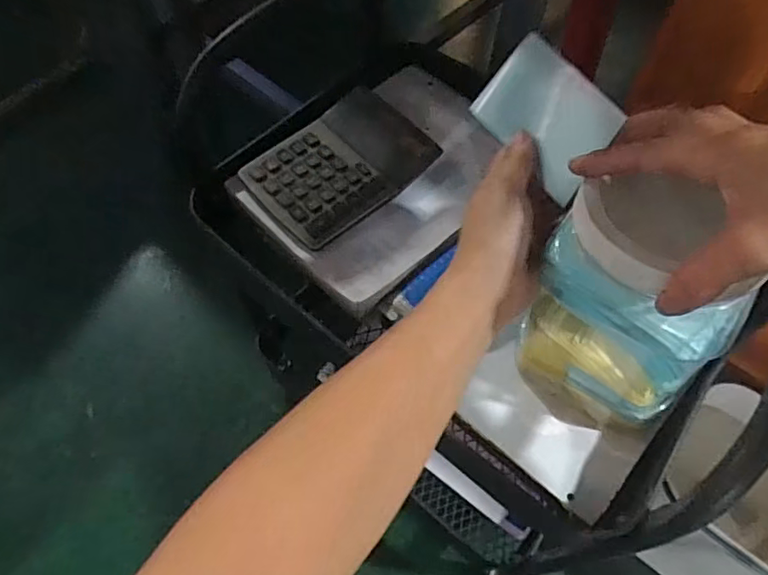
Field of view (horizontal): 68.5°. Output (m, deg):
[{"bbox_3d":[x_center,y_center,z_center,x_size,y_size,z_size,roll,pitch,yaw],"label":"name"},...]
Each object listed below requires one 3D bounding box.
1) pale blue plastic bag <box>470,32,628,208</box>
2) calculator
[{"bbox_3d":[0.098,-0.107,0.348,0.009,0.060,0.100,-1,48,-39],"label":"pale blue plastic bag"},{"bbox_3d":[-0.036,-0.103,0.470,0.141,0.017,0.103,-39,67,-21],"label":"calculator"}]

